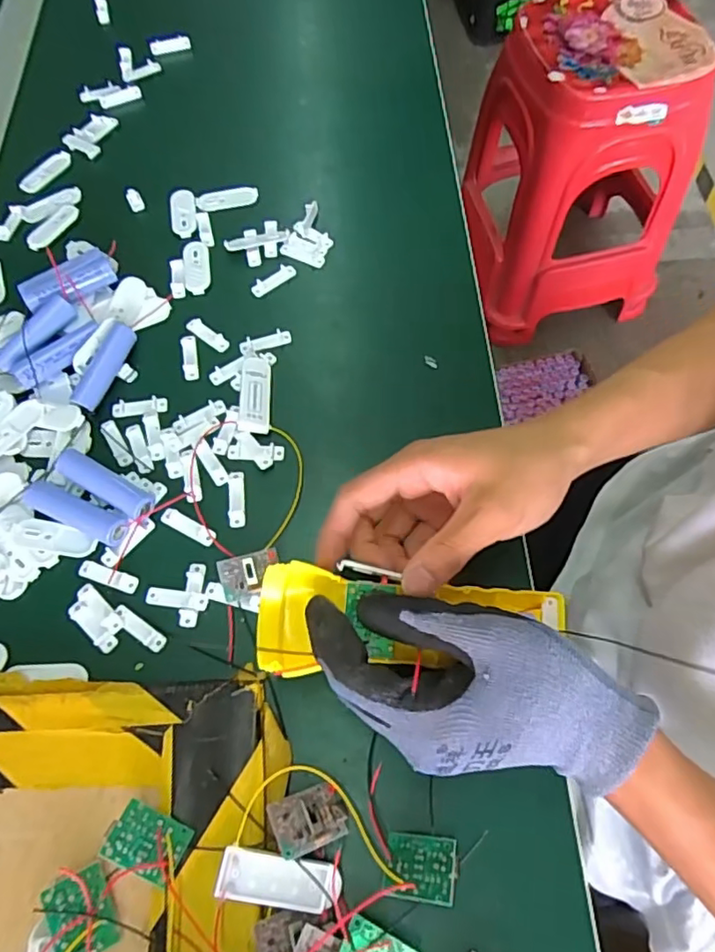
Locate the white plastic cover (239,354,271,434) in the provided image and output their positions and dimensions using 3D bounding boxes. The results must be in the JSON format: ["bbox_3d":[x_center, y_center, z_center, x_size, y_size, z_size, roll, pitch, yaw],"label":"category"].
[{"bbox_3d":[-0.069,-0.058,0.403,0.020,0.010,0.063,-2,65,-3],"label":"white plastic cover"}]

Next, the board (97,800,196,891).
[{"bbox_3d":[-0.097,0.170,0.277,0.036,0.006,0.025,33,46,-7],"label":"board"}]

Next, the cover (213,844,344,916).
[{"bbox_3d":[-0.036,0.189,0.277,0.056,0.006,0.021,16,67,-9],"label":"cover"}]

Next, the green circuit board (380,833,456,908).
[{"bbox_3d":[0.029,0.185,0.282,0.034,0.005,0.027,-8,46,24],"label":"green circuit board"}]

